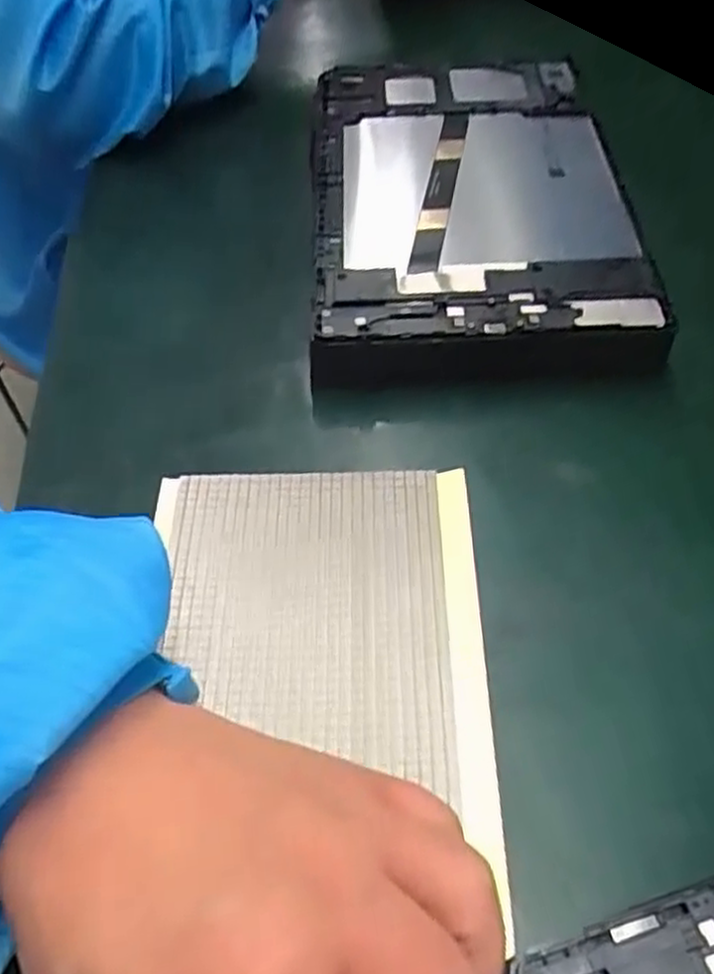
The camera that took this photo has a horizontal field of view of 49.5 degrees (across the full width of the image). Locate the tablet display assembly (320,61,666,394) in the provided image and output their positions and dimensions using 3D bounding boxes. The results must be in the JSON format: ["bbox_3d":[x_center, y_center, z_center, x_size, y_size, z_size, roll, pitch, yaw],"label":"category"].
[{"bbox_3d":[0.055,-0.152,0.403,0.149,0.032,0.248,-2,52,1],"label":"tablet display assembly"}]

